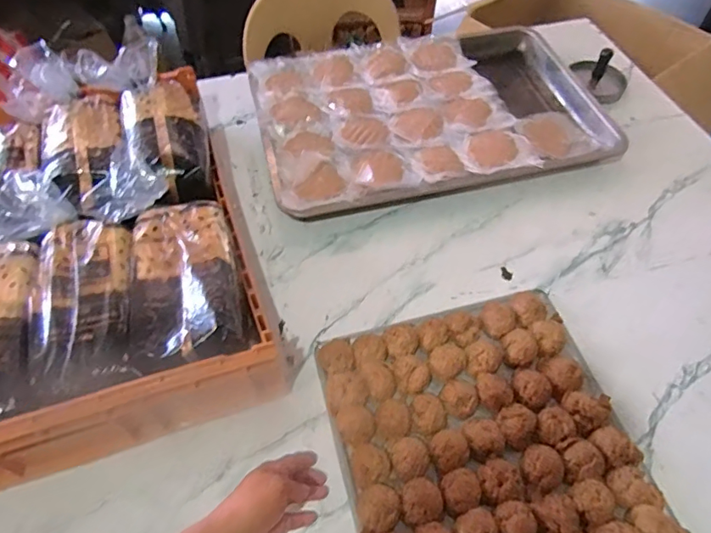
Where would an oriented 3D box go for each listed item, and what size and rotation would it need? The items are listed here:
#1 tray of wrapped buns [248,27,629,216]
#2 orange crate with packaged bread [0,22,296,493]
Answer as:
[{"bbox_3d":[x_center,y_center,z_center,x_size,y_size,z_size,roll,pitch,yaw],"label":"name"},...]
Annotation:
[{"bbox_3d":[0.129,-0.273,0.901,0.601,0.056,0.409,-12,54,-8],"label":"tray of wrapped buns"},{"bbox_3d":[-0.401,-0.025,0.641,0.487,0.165,0.515,-18,55,-12],"label":"orange crate with packaged bread"}]

